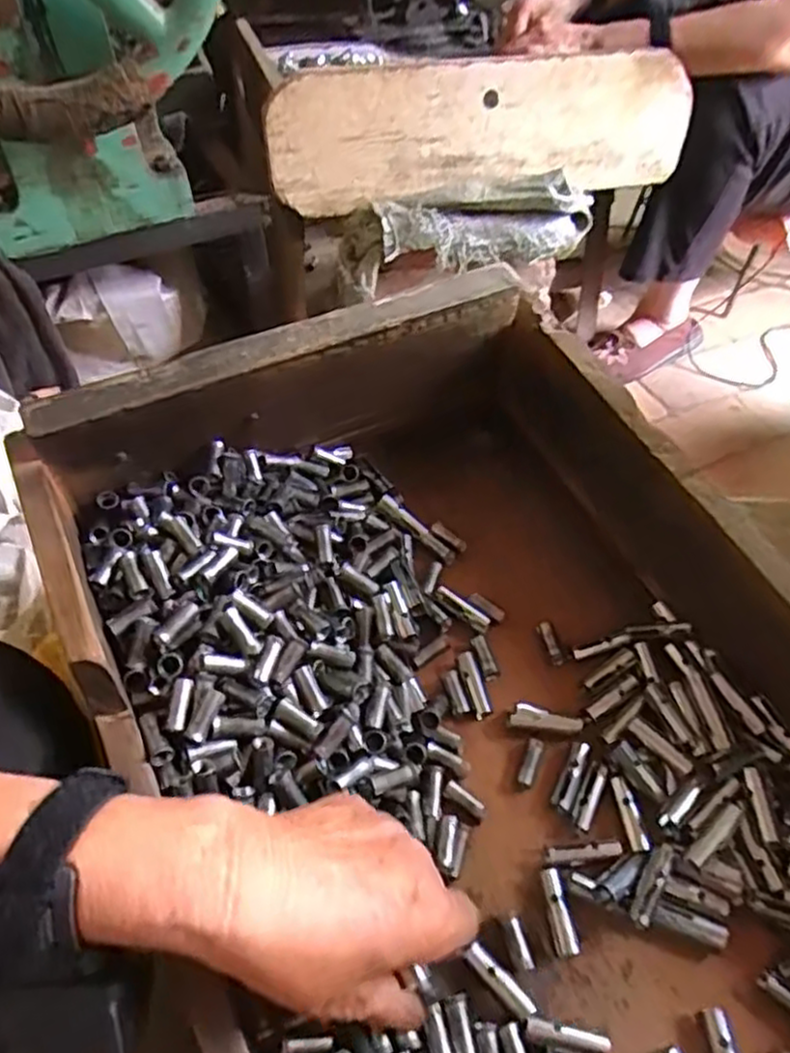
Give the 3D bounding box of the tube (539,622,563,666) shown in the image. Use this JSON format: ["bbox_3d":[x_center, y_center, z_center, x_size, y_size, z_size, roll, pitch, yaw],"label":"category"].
[{"bbox_3d":[0.091,0.068,0.428,0.007,0.004,0.027,-11,51,-11],"label":"tube"}]

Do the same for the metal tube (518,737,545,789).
[{"bbox_3d":[0.072,0.124,0.388,0.008,0.009,0.027,19,66,14],"label":"metal tube"}]

